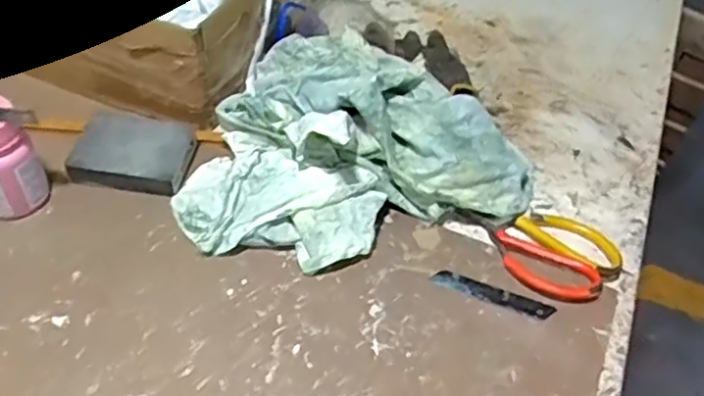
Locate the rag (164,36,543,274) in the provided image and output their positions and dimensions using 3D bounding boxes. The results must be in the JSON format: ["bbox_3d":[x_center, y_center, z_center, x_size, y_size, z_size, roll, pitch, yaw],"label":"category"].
[{"bbox_3d":[-0.019,-0.072,0.612,0.301,0.092,0.262,-14,51,-17],"label":"rag"}]

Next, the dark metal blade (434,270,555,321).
[{"bbox_3d":[0.115,0.078,0.540,0.098,0.004,0.018,20,49,13],"label":"dark metal blade"}]

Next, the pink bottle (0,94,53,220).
[{"bbox_3d":[-0.297,-0.031,0.558,0.060,0.099,0.060,-23,54,-23],"label":"pink bottle"}]

